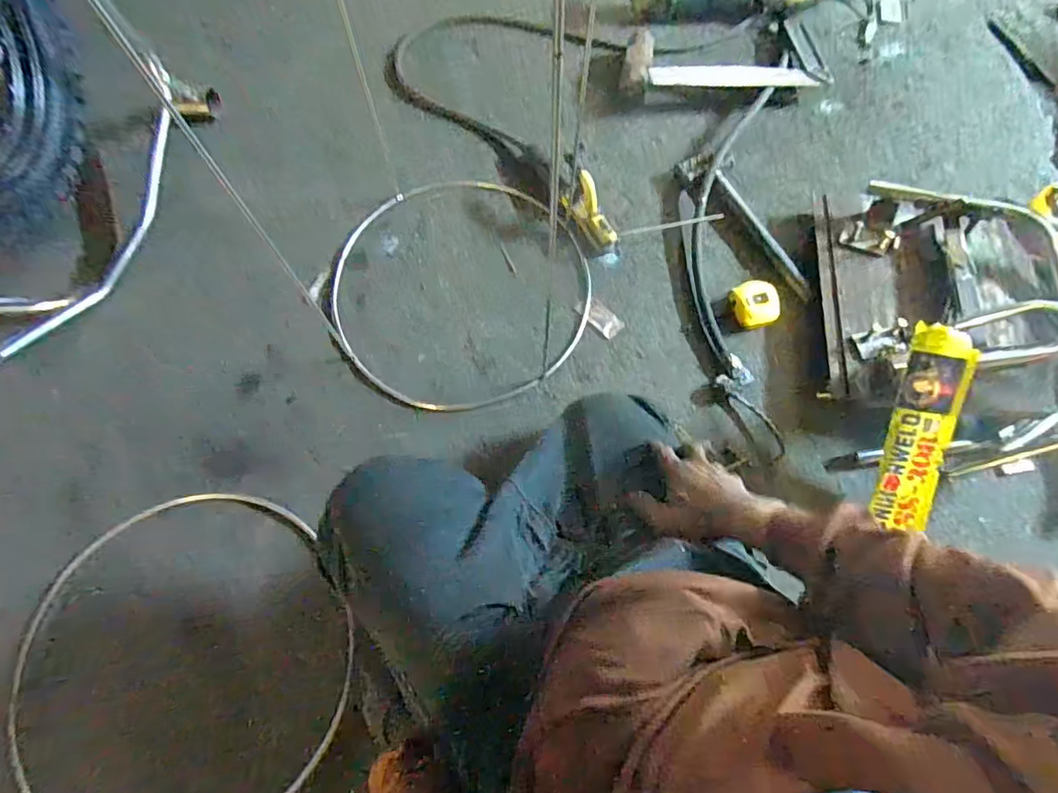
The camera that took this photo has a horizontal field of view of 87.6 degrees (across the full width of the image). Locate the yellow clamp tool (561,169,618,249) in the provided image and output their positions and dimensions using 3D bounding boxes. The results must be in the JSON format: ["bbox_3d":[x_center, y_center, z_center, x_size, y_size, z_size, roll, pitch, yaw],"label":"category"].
[{"bbox_3d":[0.102,-0.305,0.913,0.043,0.079,0.122,-28,72,-11],"label":"yellow clamp tool"}]

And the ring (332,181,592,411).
[{"bbox_3d":[-0.107,-0.185,0.901,0.418,0.016,0.426,0,69,-1],"label":"ring"}]

